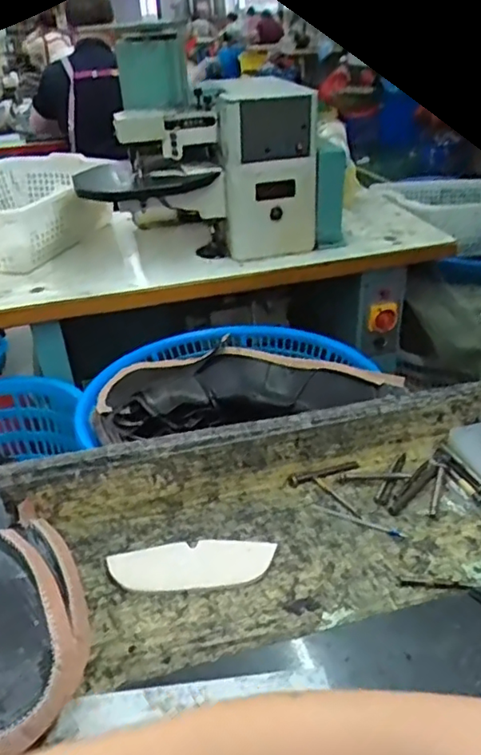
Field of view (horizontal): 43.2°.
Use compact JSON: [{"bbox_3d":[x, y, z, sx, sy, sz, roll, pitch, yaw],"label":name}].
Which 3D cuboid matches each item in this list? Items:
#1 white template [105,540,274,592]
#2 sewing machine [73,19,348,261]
[{"bbox_3d":[-0.048,0.185,0.601,0.159,0.006,0.052,-5,42,-2],"label":"white template"},{"bbox_3d":[-0.070,-0.487,1.325,0.588,0.425,0.227,3,32,10],"label":"sewing machine"}]

